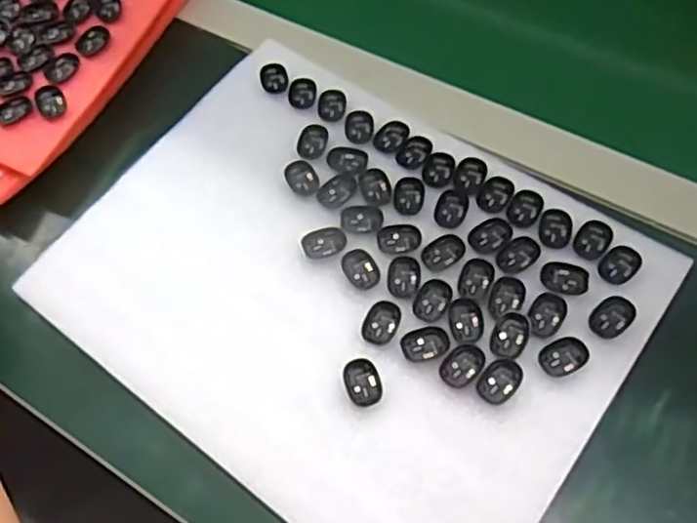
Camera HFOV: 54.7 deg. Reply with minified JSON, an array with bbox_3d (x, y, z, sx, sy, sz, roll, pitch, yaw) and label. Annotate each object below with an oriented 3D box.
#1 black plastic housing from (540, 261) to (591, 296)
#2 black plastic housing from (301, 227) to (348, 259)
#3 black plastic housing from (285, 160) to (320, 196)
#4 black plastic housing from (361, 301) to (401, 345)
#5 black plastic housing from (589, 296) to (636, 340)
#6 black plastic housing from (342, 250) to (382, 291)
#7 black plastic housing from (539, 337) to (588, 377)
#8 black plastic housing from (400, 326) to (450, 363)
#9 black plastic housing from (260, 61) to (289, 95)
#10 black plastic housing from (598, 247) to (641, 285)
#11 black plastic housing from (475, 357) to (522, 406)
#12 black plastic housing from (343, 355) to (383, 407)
[{"bbox_3d":[0.129,0.009,0.401,0.028,0.004,0.020,11,63,11],"label":"black plastic housing"},{"bbox_3d":[-0.016,-0.012,0.428,0.028,0.004,0.020,-8,61,1],"label":"black plastic housing"},{"bbox_3d":[-0.031,-0.057,0.453,0.019,0.006,0.028,-28,63,-10],"label":"black plastic housing"},{"bbox_3d":[0.019,0.035,0.398,0.020,0.004,0.026,19,65,15],"label":"black plastic housing"},{"bbox_3d":[0.151,0.031,0.386,0.028,0.007,0.020,-37,65,-14],"label":"black plastic housing"},{"bbox_3d":[0.008,0.004,0.416,0.019,0.004,0.028,-30,63,-11],"label":"black plastic housing"},{"bbox_3d":[0.121,0.054,0.379,0.027,0.004,0.020,-22,62,-7],"label":"black plastic housing"},{"bbox_3d":[0.045,0.048,0.391,0.026,0.004,0.020,-20,62,-6],"label":"black plastic housing"},{"bbox_3d":[-0.055,-0.136,0.494,0.020,0.004,0.030,-17,61,-4],"label":"black plastic housing"},{"bbox_3d":[0.162,0.002,0.401,0.027,0.004,0.020,-40,65,-15],"label":"black plastic housing"},{"bbox_3d":[0.084,0.066,0.375,0.021,0.004,0.027,38,71,22],"label":"black plastic housing"},{"bbox_3d":[0.008,0.068,0.384,0.019,0.005,0.027,-21,62,-6],"label":"black plastic housing"}]

